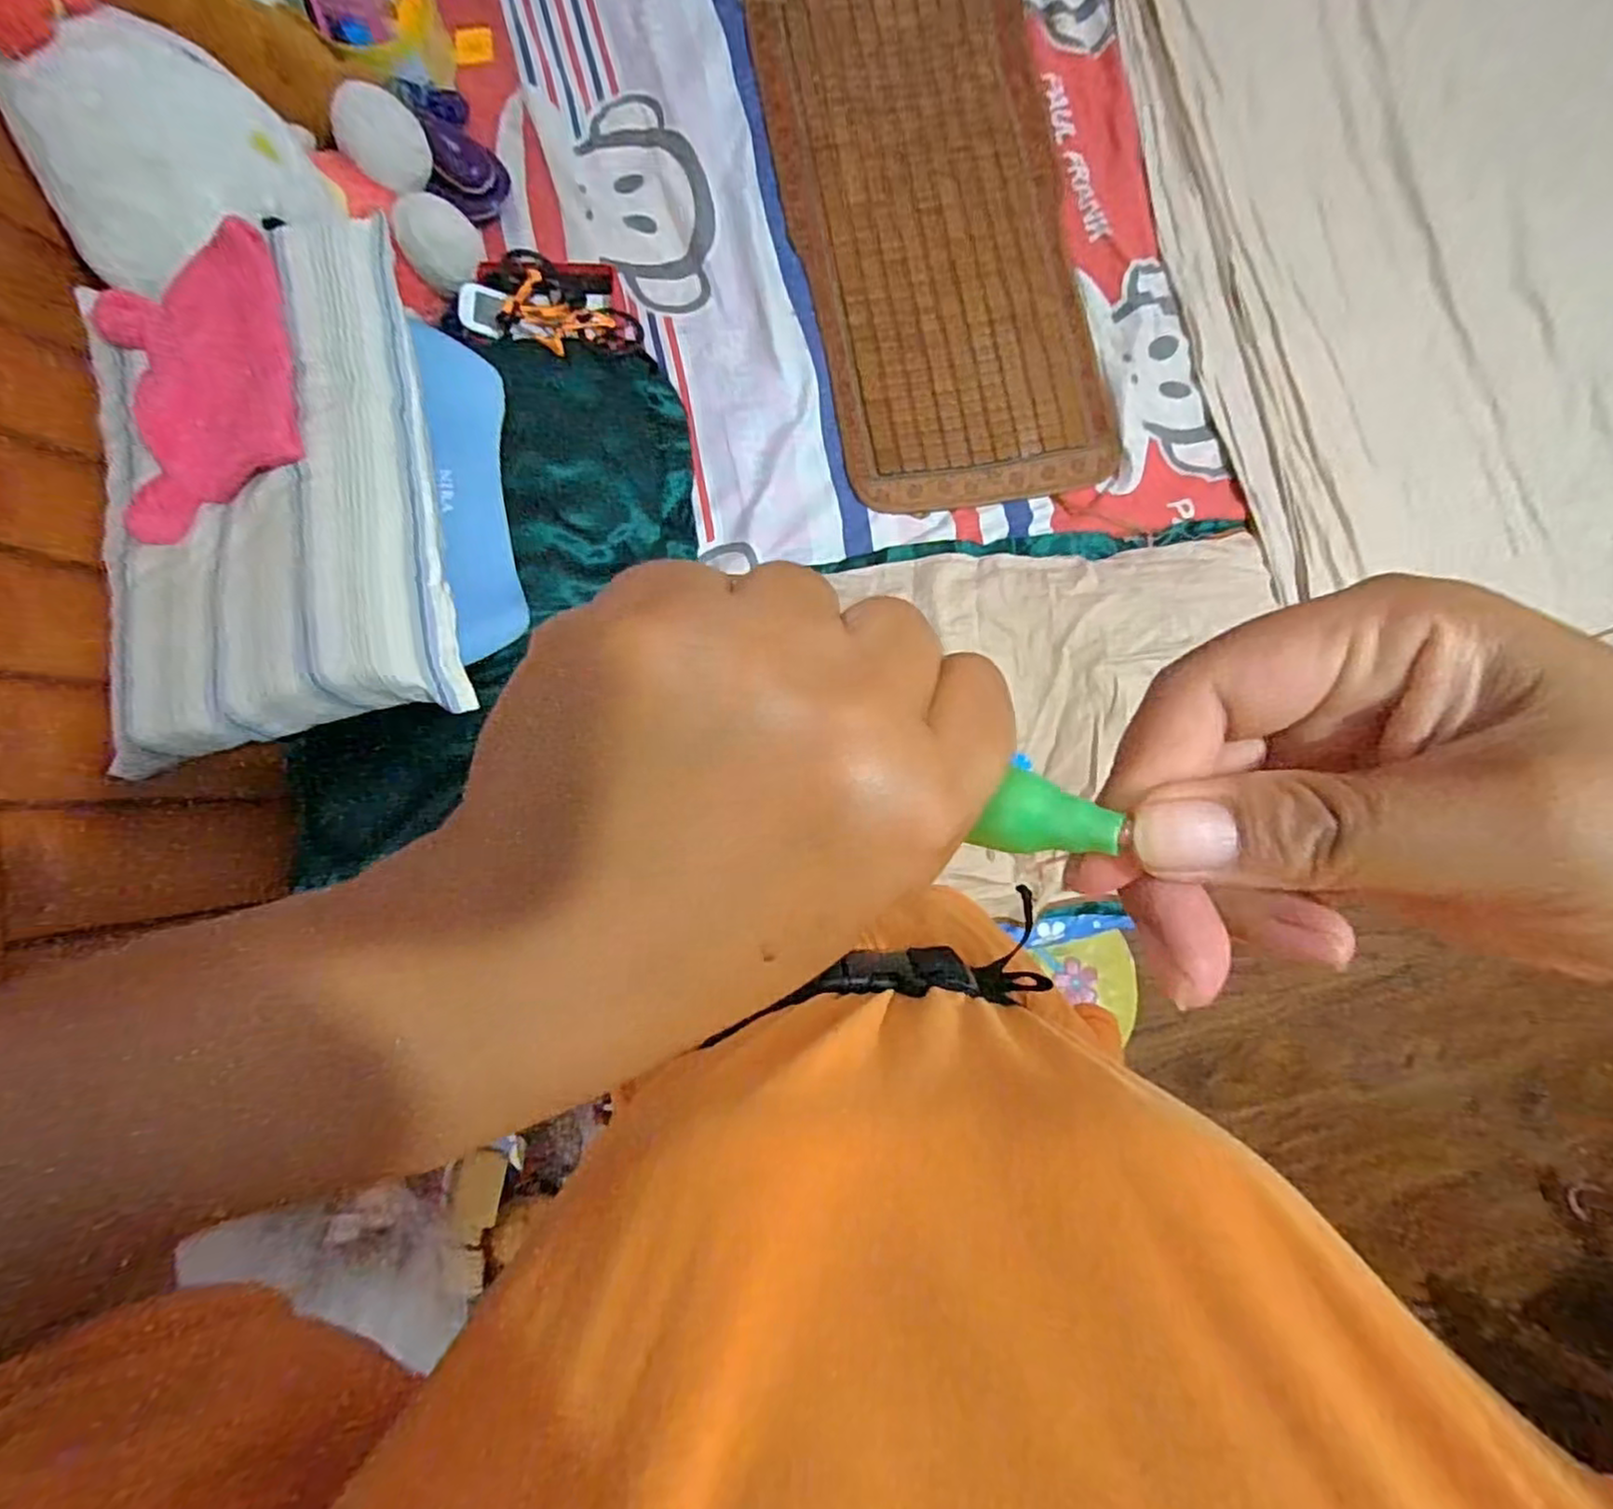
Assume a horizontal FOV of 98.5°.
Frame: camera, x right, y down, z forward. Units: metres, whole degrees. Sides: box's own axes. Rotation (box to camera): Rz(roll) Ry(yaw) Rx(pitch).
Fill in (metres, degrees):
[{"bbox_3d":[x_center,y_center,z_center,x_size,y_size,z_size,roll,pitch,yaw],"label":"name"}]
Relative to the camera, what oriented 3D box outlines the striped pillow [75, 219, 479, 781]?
[{"bbox_3d":[-0.432,-0.214,0.542,0.268,0.056,0.409,-10,84,-3],"label":"striped pillow"}]

